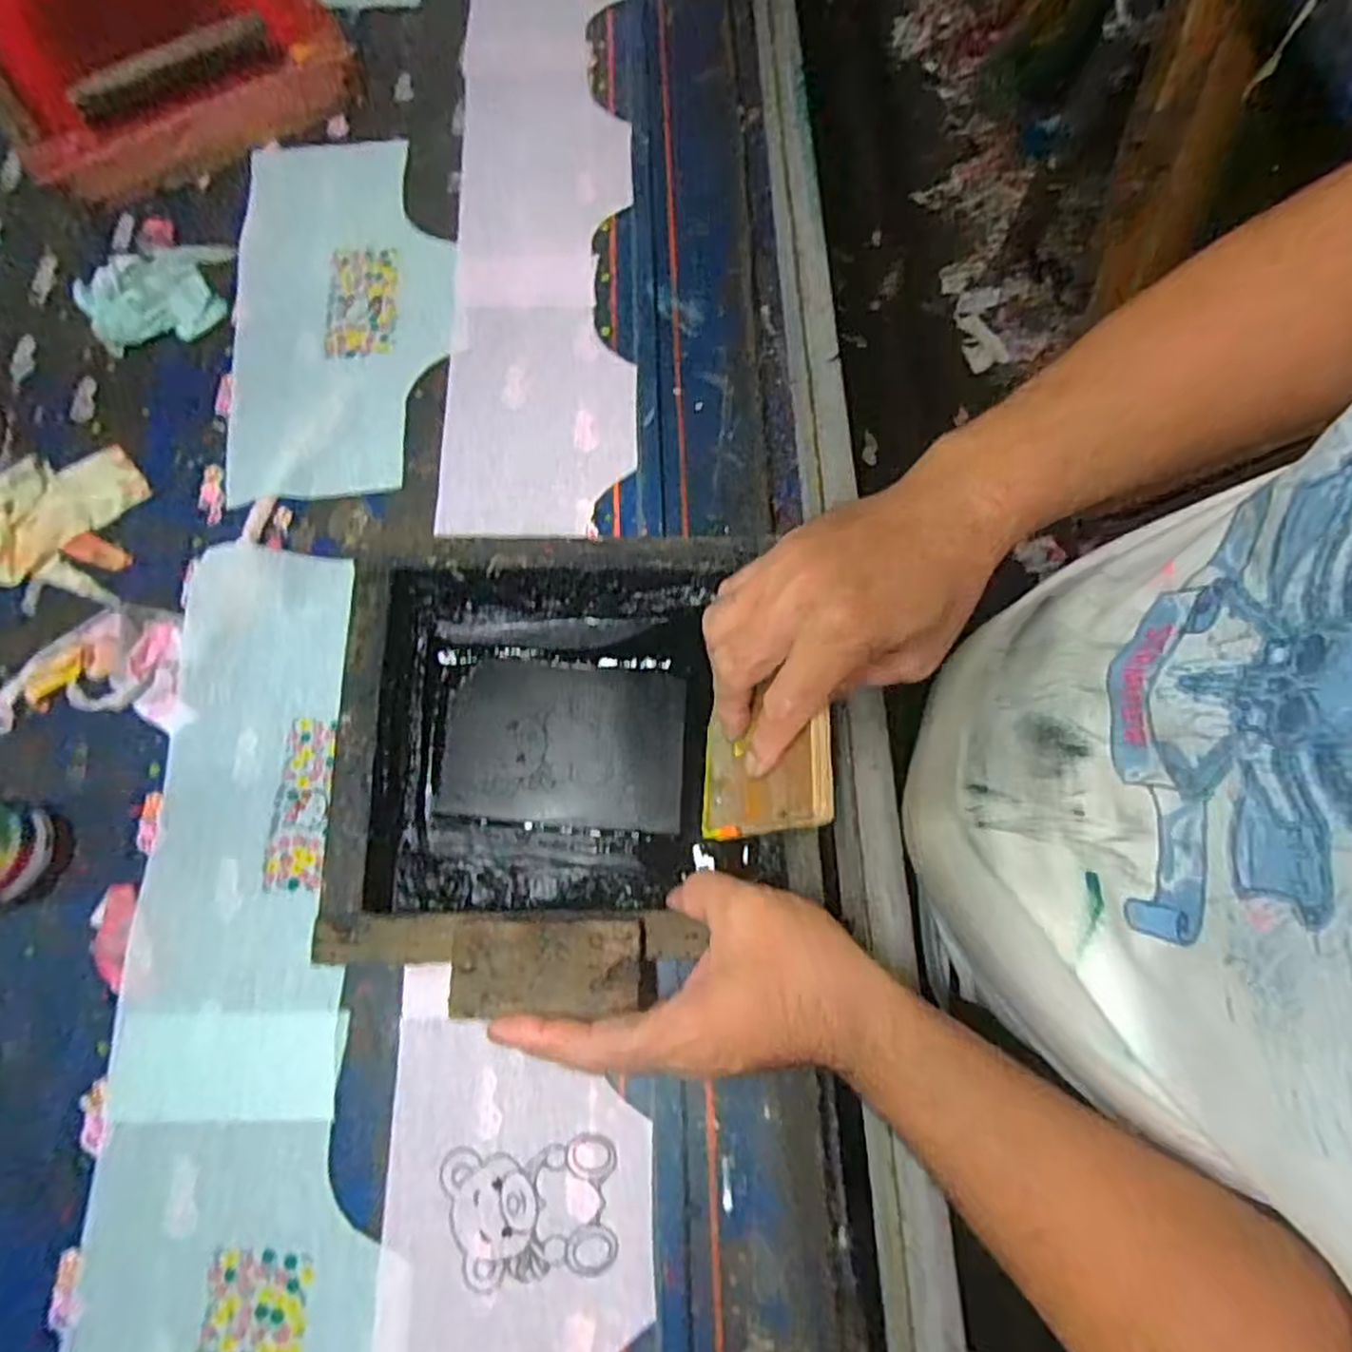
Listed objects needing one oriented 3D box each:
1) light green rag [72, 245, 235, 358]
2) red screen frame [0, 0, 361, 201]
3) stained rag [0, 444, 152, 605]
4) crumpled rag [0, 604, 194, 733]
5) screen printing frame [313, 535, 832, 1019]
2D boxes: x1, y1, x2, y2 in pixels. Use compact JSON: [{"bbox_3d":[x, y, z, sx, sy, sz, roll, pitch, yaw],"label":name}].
[{"bbox_3d":[-0.379,-0.281,0.553,0.102,0.025,0.080,-20,73,-6],"label":"light green rag"},{"bbox_3d":[-0.414,-0.511,0.587,0.249,0.089,0.254,-28,74,-9],"label":"red screen frame"},{"bbox_3d":[-0.428,-0.102,0.495,0.138,0.021,0.106,-1,72,0],"label":"stained rag"},{"bbox_3d":[-0.358,-0.004,0.468,0.112,0.016,0.075,-3,72,-1],"label":"crumpled rag"},{"bbox_3d":[-0.062,0.043,0.426,0.239,0.071,0.254,-3,72,-1],"label":"screen printing frame"}]

